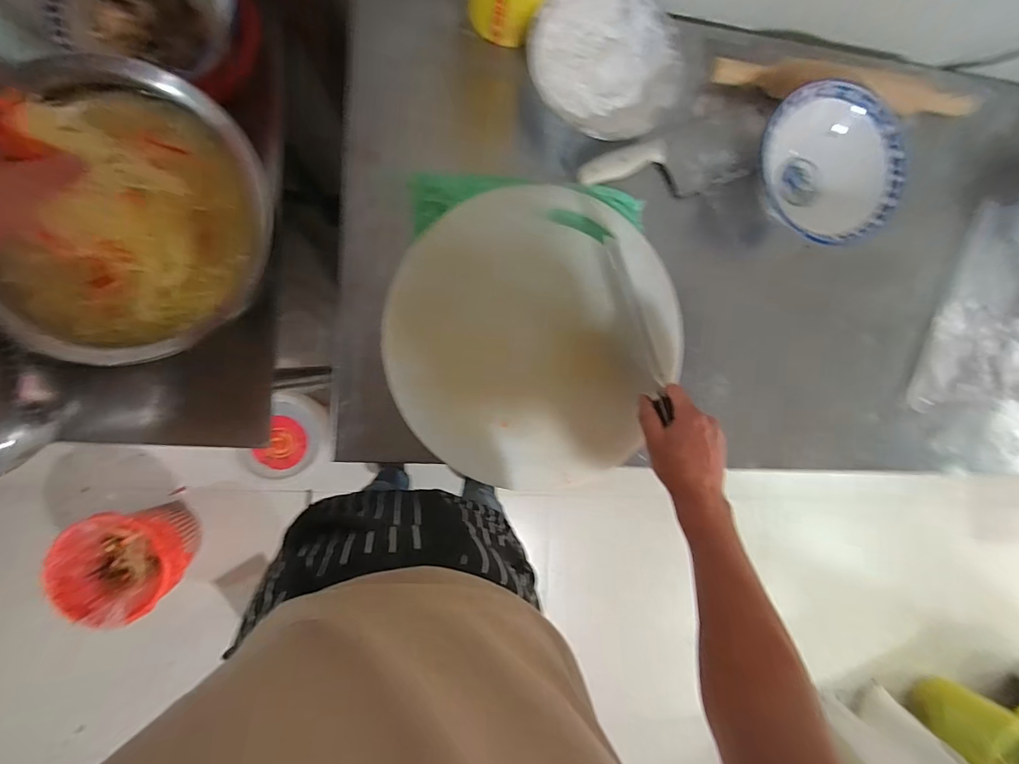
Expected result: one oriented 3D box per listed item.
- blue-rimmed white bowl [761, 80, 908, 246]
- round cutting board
[{"bbox_3d":[0.404,-0.273,0.564,0.193,0.067,0.181,0,91,-9],"label":"blue-rimmed white bowl"},{"bbox_3d":[0.034,-0.051,0.544,0.350,0.021,0.353,0,91,-9],"label":"round cutting board"}]

